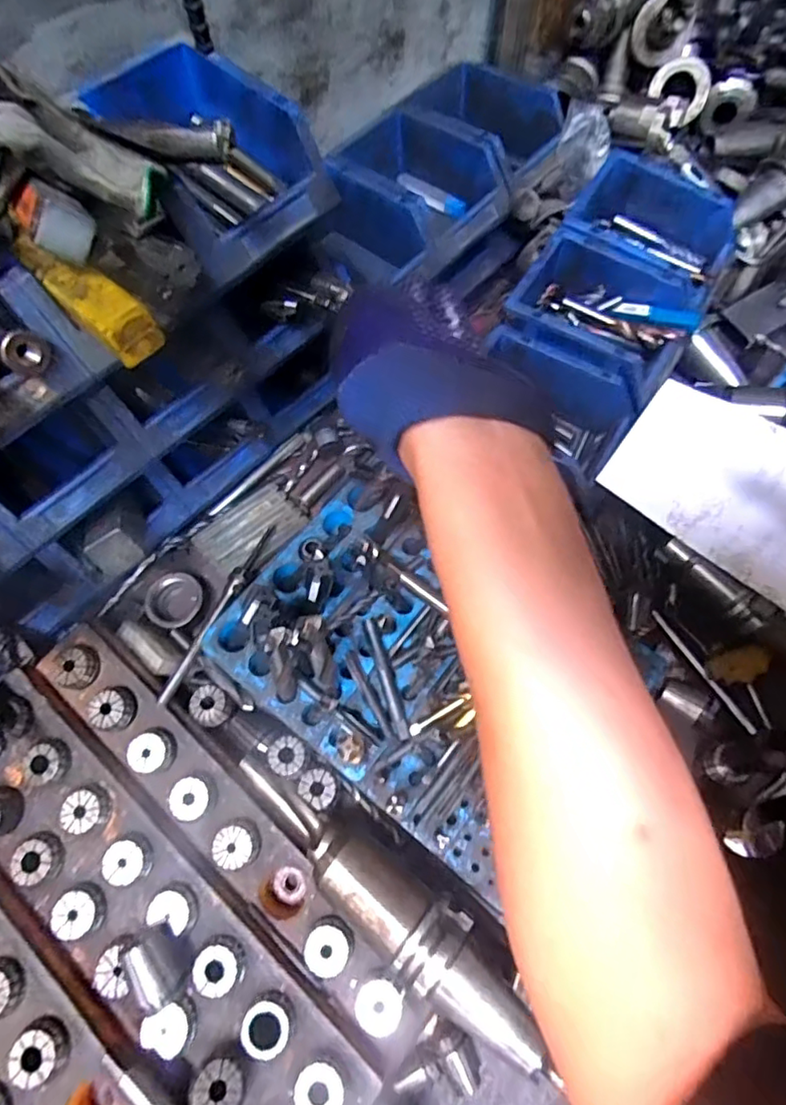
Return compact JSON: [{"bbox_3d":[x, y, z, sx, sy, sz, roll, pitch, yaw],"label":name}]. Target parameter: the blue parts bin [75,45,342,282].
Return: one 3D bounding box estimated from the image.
[{"bbox_3d":[-0.133,-0.270,0.401,0.162,0.059,0.112,42,73,16],"label":"blue parts bin"}]

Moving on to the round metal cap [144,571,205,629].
[{"bbox_3d":[-0.191,0.041,0.507,0.043,0.019,0.048,16,68,7],"label":"round metal cap"}]

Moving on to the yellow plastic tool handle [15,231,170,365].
[{"bbox_3d":[-0.176,-0.144,0.328,0.104,0.024,0.028,38,72,15],"label":"yellow plastic tool handle"}]

